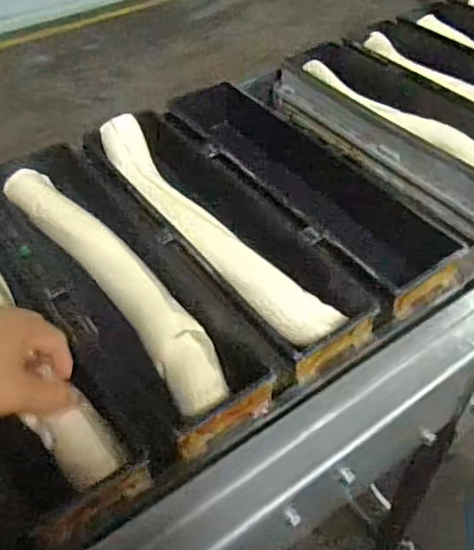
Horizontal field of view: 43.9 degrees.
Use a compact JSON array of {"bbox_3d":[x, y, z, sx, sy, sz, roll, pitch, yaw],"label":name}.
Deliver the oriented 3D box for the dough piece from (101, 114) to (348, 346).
[{"bbox_3d":[-0.038,-0.058,0.586,0.059,0.044,0.353,-31,53,-24],"label":"dough piece"}]

